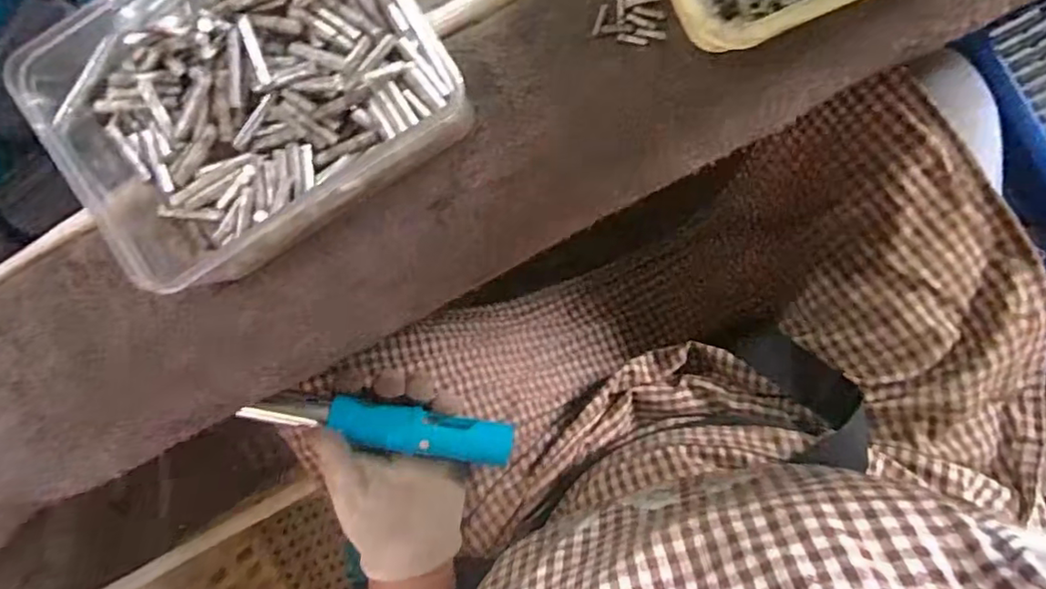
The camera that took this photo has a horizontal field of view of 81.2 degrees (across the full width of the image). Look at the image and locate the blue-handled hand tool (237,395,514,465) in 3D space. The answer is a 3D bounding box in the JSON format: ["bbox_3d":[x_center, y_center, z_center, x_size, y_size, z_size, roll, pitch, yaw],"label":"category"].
[{"bbox_3d":[-0.091,0.088,0.401,0.168,0.020,0.030,11,93,-10],"label":"blue-handled hand tool"}]

